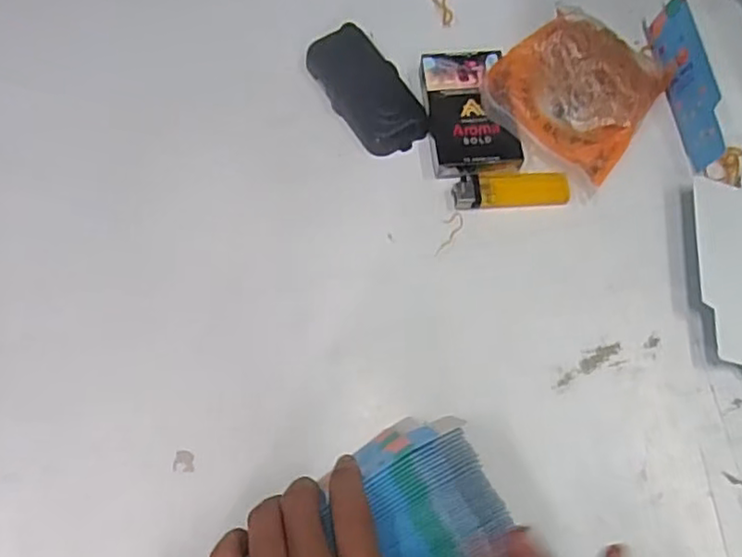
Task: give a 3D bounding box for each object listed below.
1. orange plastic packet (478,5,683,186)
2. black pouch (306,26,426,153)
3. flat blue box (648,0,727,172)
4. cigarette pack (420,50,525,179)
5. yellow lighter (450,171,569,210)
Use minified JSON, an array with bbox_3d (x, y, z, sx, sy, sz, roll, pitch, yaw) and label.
[{"bbox_3d":[0.153,-0.144,0.474,0.108,0.030,0.127,36,72,11],"label":"orange plastic packet"},{"bbox_3d":[-0.003,-0.142,0.479,0.052,0.015,0.108,-27,74,-12],"label":"black pouch"},{"bbox_3d":[0.233,-0.143,0.471,0.010,0.047,0.126,-7,69,-5],"label":"flat blue box"},{"bbox_3d":[0.072,-0.122,0.469,0.061,0.020,0.100,-6,69,-4],"label":"cigarette pack"},{"bbox_3d":[0.100,-0.062,0.456,0.081,0.008,0.025,-3,69,-3],"label":"yellow lighter"}]

